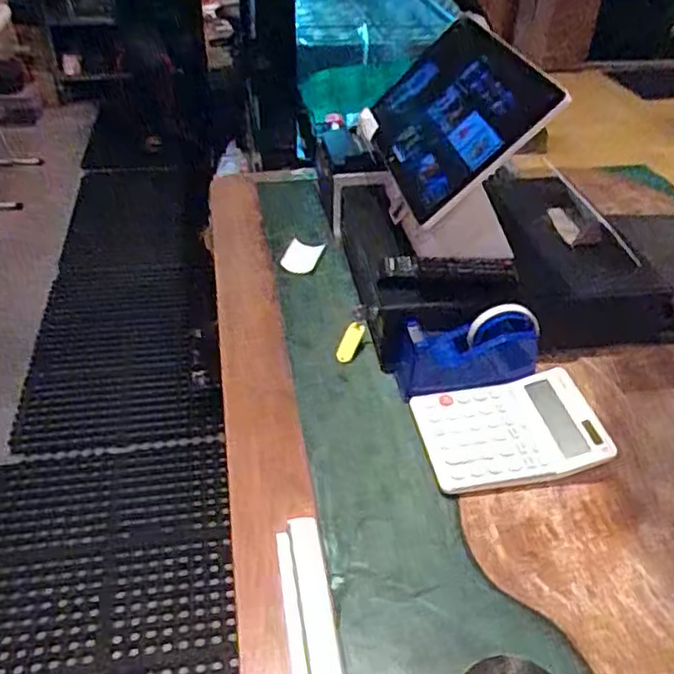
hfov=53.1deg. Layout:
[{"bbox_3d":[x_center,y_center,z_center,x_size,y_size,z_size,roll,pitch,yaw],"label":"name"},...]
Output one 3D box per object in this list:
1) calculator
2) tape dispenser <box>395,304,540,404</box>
[{"bbox_3d":[0.186,0.100,0.736,0.186,0.036,0.134,-6,40,-8],"label":"calculator"},{"bbox_3d":[0.152,0.011,0.791,0.156,0.094,0.070,-5,40,-7],"label":"tape dispenser"}]

